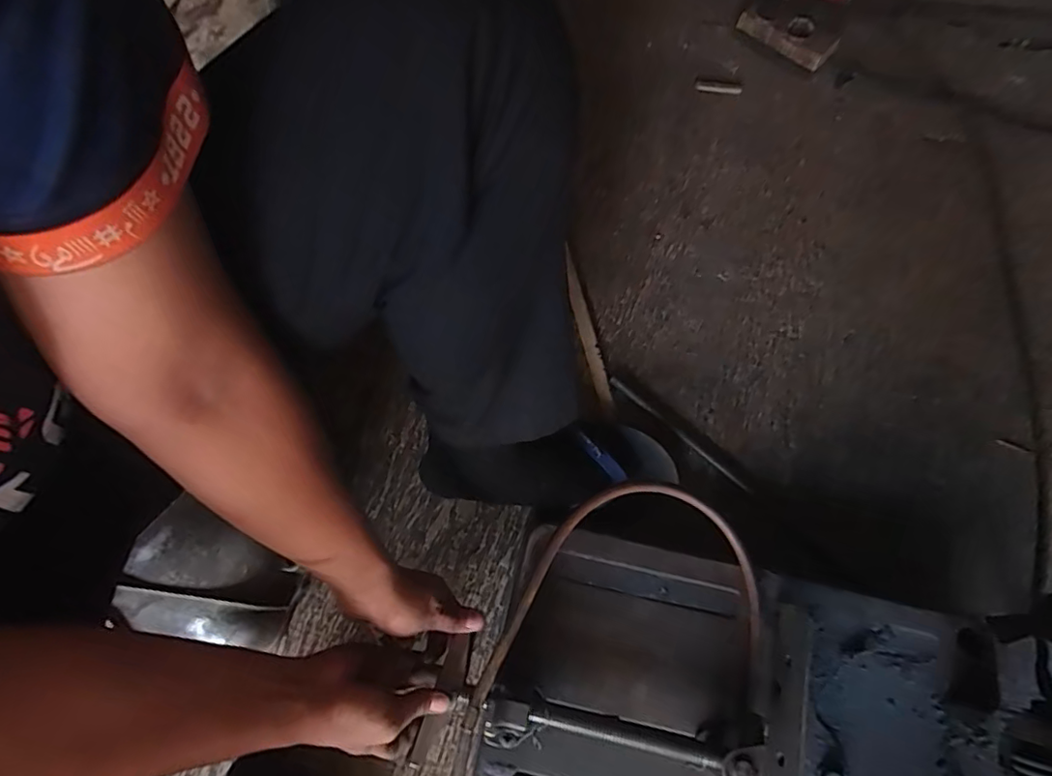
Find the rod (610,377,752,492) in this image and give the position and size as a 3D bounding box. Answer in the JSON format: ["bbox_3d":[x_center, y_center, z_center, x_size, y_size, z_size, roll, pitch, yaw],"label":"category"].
[{"bbox_3d":[0.176,0.051,0.632,0.194,0.010,0.012,40,76,14],"label":"rod"}]

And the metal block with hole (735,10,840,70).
[{"bbox_3d":[0.367,-0.499,0.768,0.132,0.030,0.043,40,73,15],"label":"metal block with hole"}]

